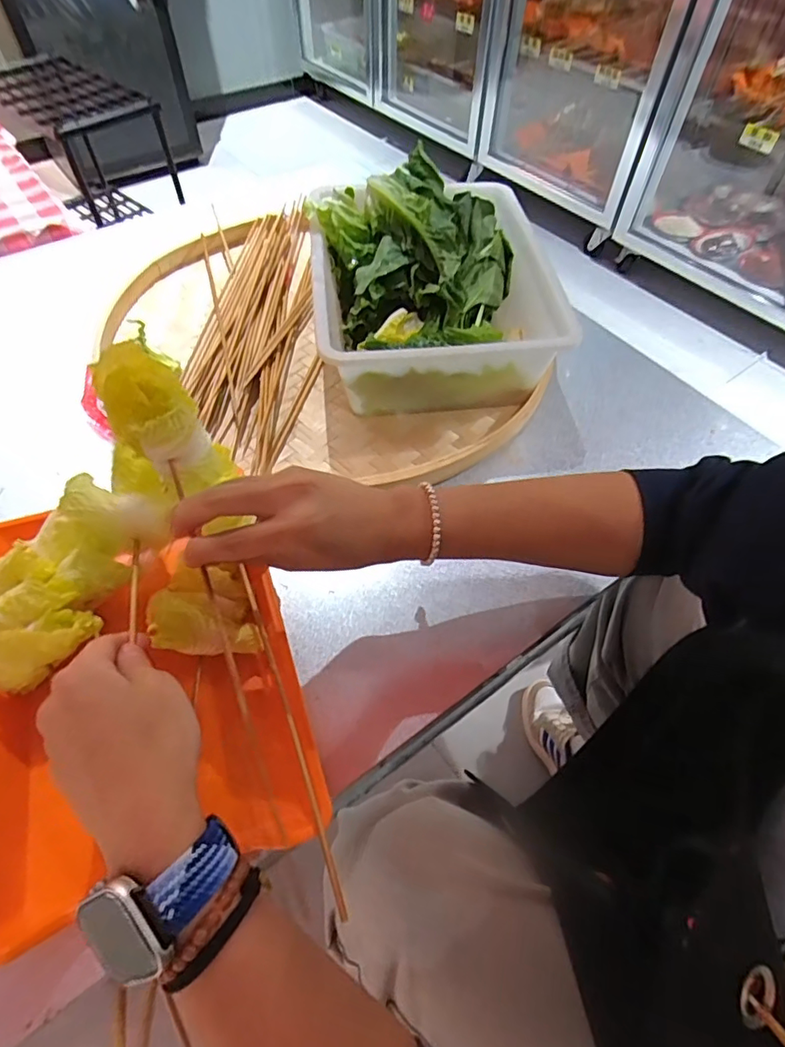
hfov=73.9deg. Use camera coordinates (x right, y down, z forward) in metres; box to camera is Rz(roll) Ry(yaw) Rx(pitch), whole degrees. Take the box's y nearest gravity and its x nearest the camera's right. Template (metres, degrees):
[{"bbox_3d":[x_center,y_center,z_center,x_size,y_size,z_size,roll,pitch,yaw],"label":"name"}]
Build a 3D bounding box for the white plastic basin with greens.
[{"bbox_3d":[0.039,-0.257,0.554,0.236,0.112,0.299,-6,55,-5],"label":"white plastic basin with greens"}]

